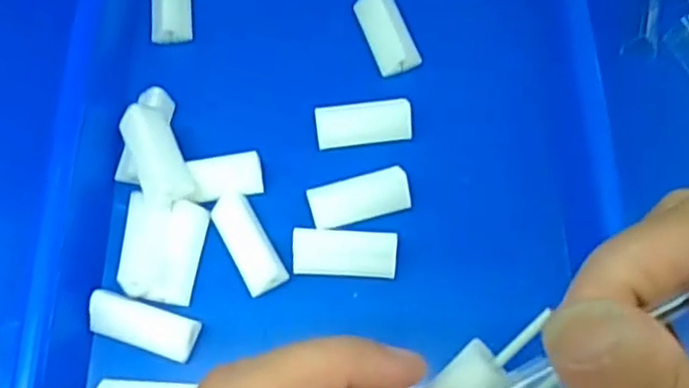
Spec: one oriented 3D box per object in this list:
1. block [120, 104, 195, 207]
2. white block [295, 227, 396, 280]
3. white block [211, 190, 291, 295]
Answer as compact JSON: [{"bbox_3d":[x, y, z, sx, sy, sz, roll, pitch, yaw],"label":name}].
[{"bbox_3d":[-0.085,-0.018,0.300,0.021,0.011,0.046,-22,86,-10],"label":"block"},{"bbox_3d":[0.000,0.026,0.293,0.045,0.010,0.018,4,66,1],"label":"white block"},{"bbox_3d":[-0.043,0.022,0.299,0.018,0.011,0.046,-27,69,-12],"label":"white block"}]

